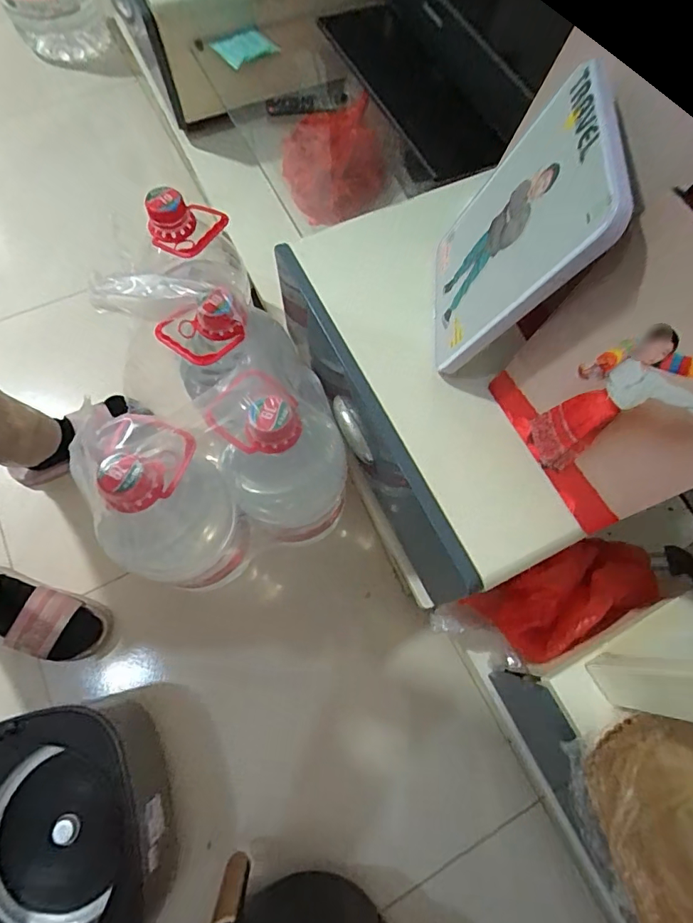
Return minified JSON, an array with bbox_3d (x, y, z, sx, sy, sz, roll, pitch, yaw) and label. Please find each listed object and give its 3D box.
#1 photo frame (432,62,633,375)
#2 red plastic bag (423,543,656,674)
[{"bbox_3d":[0.160,-0.228,0.465,0.024,0.240,0.195,16,66,-19],"label":"photo frame"},{"bbox_3d":[0.254,0.200,0.633,0.272,0.105,0.124,-31,71,22],"label":"red plastic bag"}]

